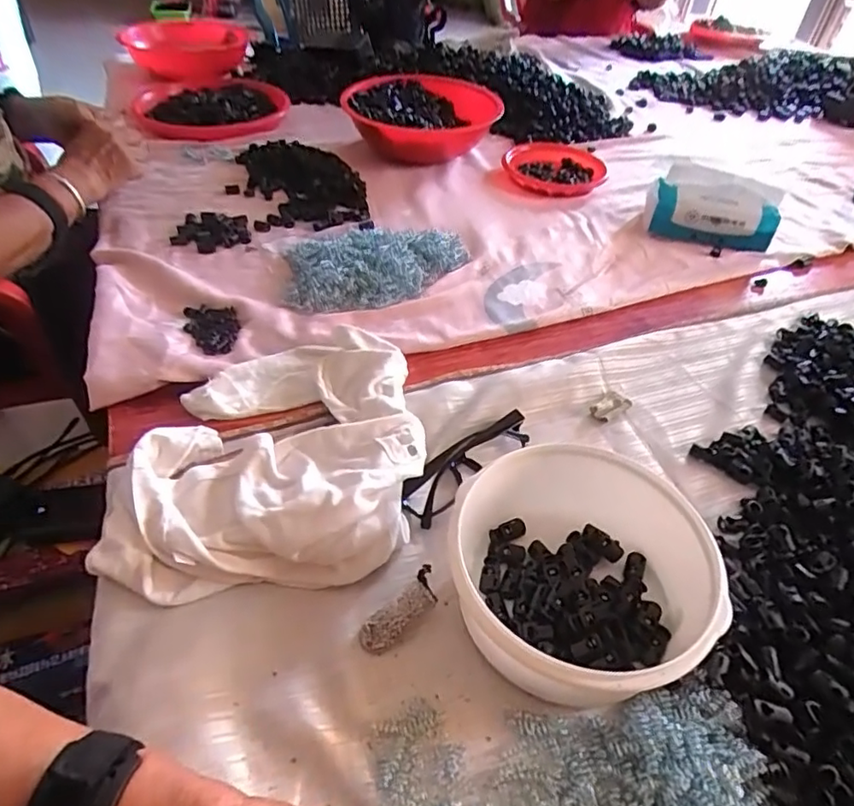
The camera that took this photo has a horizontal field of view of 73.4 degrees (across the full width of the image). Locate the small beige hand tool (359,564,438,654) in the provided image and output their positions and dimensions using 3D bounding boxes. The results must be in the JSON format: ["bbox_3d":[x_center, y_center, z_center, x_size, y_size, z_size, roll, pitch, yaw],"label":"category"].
[{"bbox_3d":[-0.016,0.139,0.380,0.062,0.016,0.021,-32,53,-32],"label":"small beige hand tool"}]

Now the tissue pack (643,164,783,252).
[{"bbox_3d":[0.371,-0.252,0.748,0.158,0.074,0.083,17,44,14],"label":"tissue pack"}]

